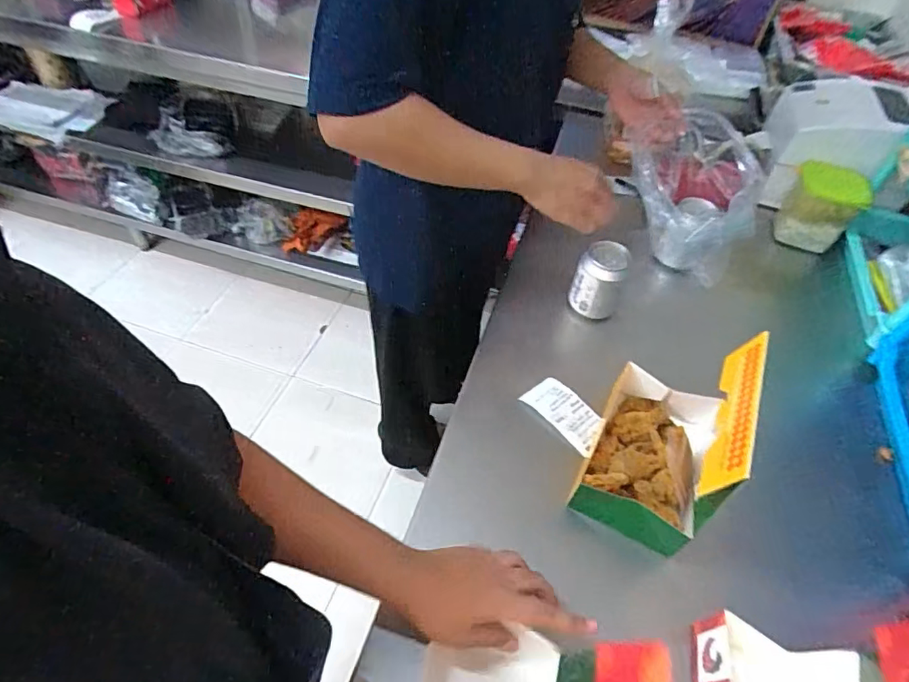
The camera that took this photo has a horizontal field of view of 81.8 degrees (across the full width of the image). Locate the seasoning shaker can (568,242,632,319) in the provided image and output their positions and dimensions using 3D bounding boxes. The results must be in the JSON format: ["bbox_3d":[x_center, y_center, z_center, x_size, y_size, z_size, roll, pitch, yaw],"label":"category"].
[{"bbox_3d":[0.200,-0.086,0.719,0.063,0.090,0.072,25,52,17],"label":"seasoning shaker can"}]

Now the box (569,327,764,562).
[{"bbox_3d":[0.216,0.085,0.526,0.118,0.154,0.177,25,52,16],"label":"box"}]

